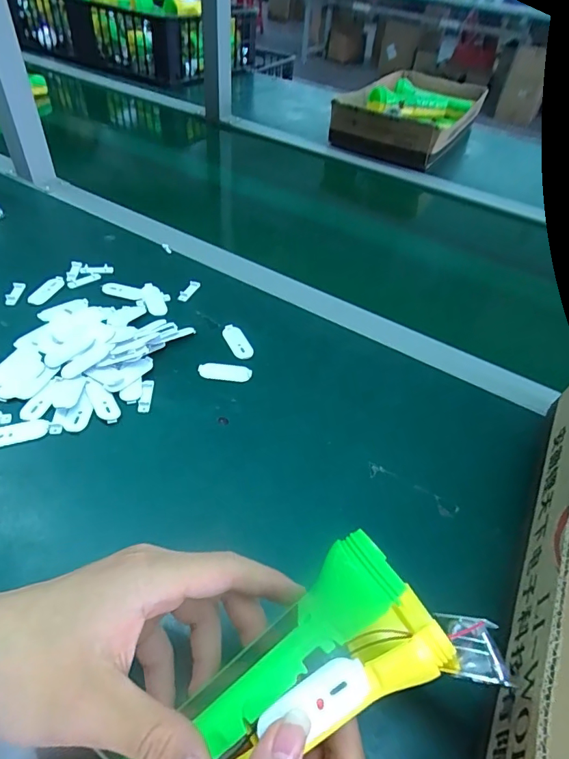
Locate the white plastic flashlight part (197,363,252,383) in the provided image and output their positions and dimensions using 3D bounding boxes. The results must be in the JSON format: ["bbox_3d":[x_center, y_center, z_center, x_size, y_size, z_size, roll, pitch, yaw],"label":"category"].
[{"bbox_3d":[-0.058,-0.007,0.436,0.051,0.004,0.021,4,46,-3],"label":"white plastic flashlight part"}]

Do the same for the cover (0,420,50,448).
[{"bbox_3d":[-0.220,0.044,0.367,0.050,0.005,0.019,-10,48,-16],"label":"cover"}]

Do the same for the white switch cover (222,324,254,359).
[{"bbox_3d":[-0.049,-0.040,0.464,0.019,0.004,0.048,-18,50,-22],"label":"white switch cover"}]

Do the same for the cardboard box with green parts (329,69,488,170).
[{"bbox_3d":[0.286,-0.598,1.009,0.240,0.093,0.459,23,47,17],"label":"cardboard box with green parts"}]

